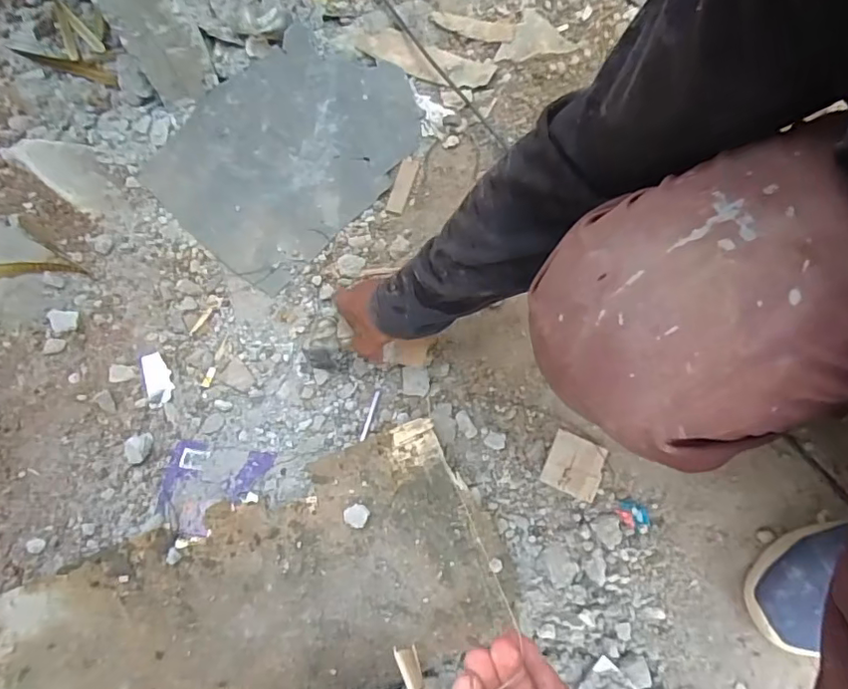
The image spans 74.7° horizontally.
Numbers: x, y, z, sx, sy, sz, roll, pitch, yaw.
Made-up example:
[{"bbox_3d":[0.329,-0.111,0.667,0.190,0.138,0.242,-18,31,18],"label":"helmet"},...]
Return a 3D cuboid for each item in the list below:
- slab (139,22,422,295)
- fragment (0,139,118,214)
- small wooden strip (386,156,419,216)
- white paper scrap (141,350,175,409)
[{"bbox_3d":[-0.202,-0.309,0.856,0.314,0.033,0.404,39,78,16],"label":"slab"},{"bbox_3d":[-0.546,-0.271,0.848,0.178,0.024,0.084,34,73,-3],"label":"fragment"},{"bbox_3d":[-0.032,-0.237,0.828,0.026,0.014,0.094,16,73,9],"label":"small wooden strip"},{"bbox_3d":[-0.359,0.046,0.751,0.036,0.008,0.077,-19,70,-6],"label":"white paper scrap"}]

